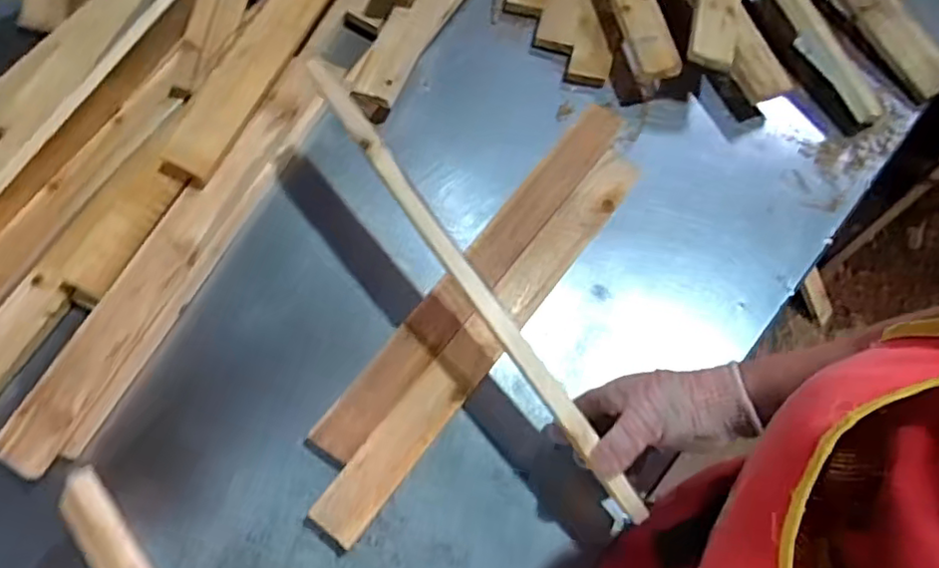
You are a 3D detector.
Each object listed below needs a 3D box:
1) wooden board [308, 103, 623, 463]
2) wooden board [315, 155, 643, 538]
[{"bbox_3d":[0.020,-0.028,0.693,0.050,0.020,0.511,35,71,12],"label":"wooden board"},{"bbox_3d":[0.029,0.037,0.668,0.048,0.023,0.518,36,71,12],"label":"wooden board"}]

